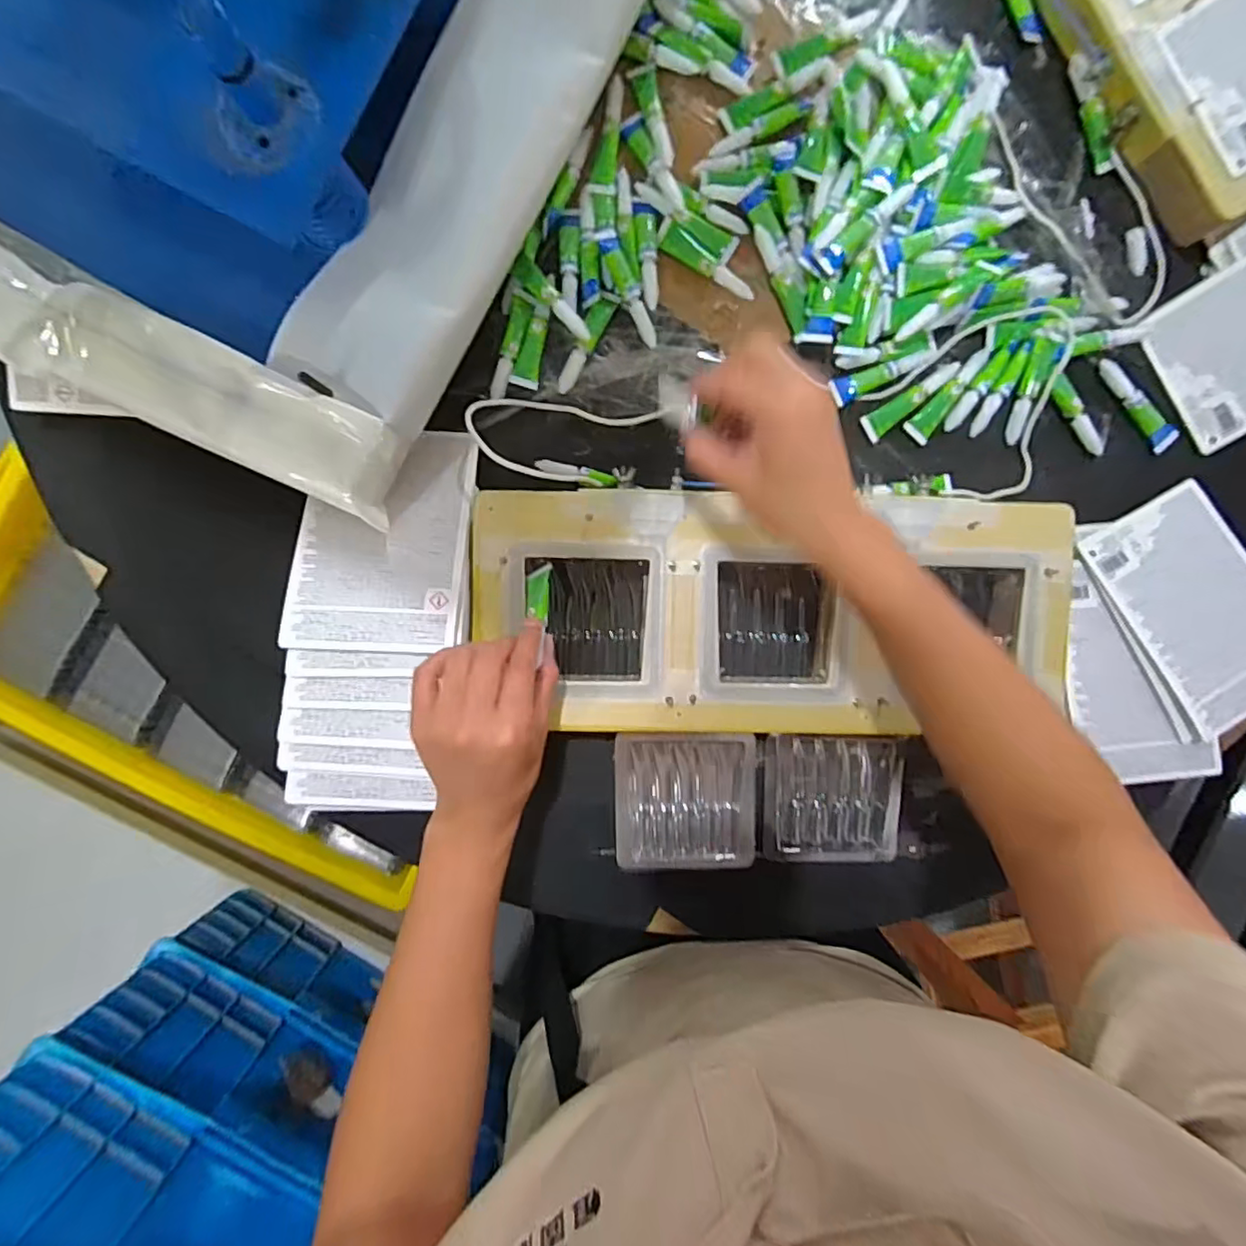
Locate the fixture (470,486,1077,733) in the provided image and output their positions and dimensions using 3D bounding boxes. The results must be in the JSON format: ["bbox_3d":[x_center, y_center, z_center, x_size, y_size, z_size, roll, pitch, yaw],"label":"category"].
[{"bbox_3d":[0.107,-0.006,0.448,0.415,0.033,0.169,1,93,-3],"label":"fixture"}]

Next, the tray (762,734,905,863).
[{"bbox_3d":[0.160,0.137,0.475,0.102,0.018,0.099,0,93,-3],"label":"tray"}]

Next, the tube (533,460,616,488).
[{"bbox_3d":[-0.033,-0.111,0.457,0.063,0.012,0.012,16,92,11],"label":"tube"}]

